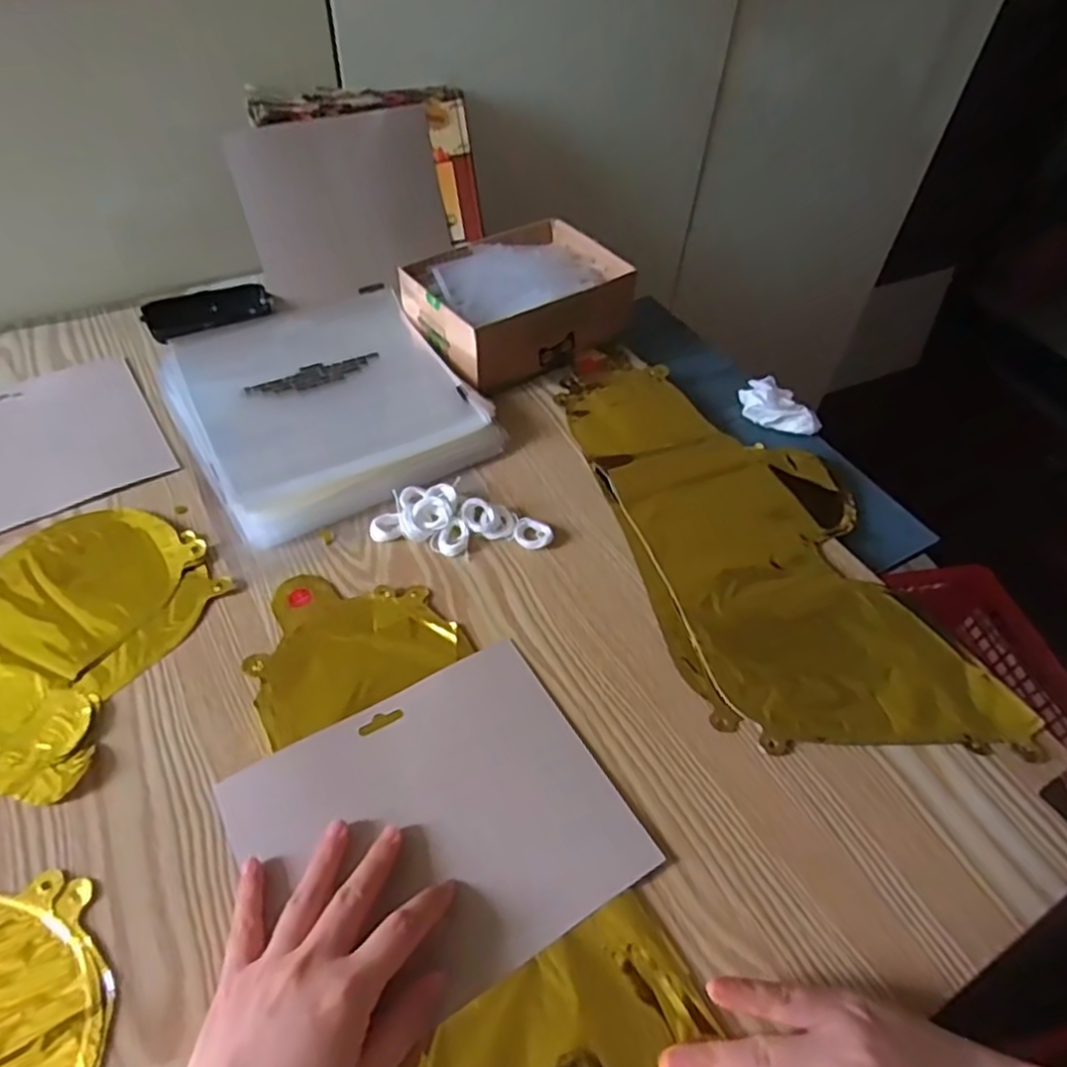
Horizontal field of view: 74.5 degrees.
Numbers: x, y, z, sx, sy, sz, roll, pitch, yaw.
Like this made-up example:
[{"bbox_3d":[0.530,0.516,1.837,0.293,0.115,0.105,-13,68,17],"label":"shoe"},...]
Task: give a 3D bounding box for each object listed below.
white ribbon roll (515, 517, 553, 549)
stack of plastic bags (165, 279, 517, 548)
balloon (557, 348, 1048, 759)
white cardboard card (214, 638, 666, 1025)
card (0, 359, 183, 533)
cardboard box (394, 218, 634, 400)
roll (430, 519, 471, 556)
[{"bbox_3d":[-0.001,0.001,0.514,0.027,0.010,0.022,25,52,17],"label":"white ribbon roll"},{"bbox_3d":[-0.174,-0.111,0.582,0.213,0.035,0.225,-27,56,-24],"label":"stack of plastic bags"},{"bbox_3d":[0.163,-0.012,0.538,0.194,0.008,0.404,-11,51,-13],"label":"balloon"},{"bbox_3d":[-0.052,0.156,0.386,0.188,0.011,0.163,-25,55,-22],"label":"white cardboard card"},{"bbox_3d":[-0.402,-0.067,0.553,0.190,0.005,0.161,-25,58,-25],"label":"card"},{"bbox_3d":[-0.018,-0.217,0.650,0.189,0.076,0.142,-36,60,-29],"label":"cardboard box"},{"bbox_3d":[-0.058,0.004,0.505,0.028,0.010,0.022,-35,60,-29],"label":"roll"}]

